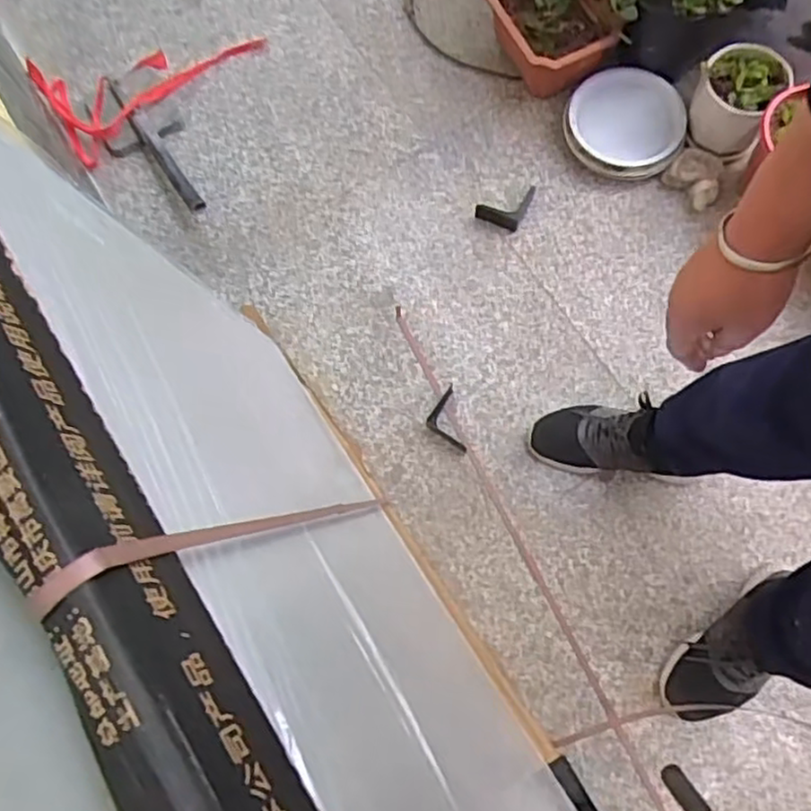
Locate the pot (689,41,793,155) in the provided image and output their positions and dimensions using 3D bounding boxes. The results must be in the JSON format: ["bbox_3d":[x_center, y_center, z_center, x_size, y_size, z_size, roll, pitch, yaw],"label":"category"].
[{"bbox_3d":[0.531,-0.496,1.145,0.128,0.101,0.152,32,78,11],"label":"pot"}]

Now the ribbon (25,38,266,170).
[{"bbox_3d":[-0.488,-0.631,1.285,0.400,0.036,0.250,-41,76,-12],"label":"ribbon"}]

